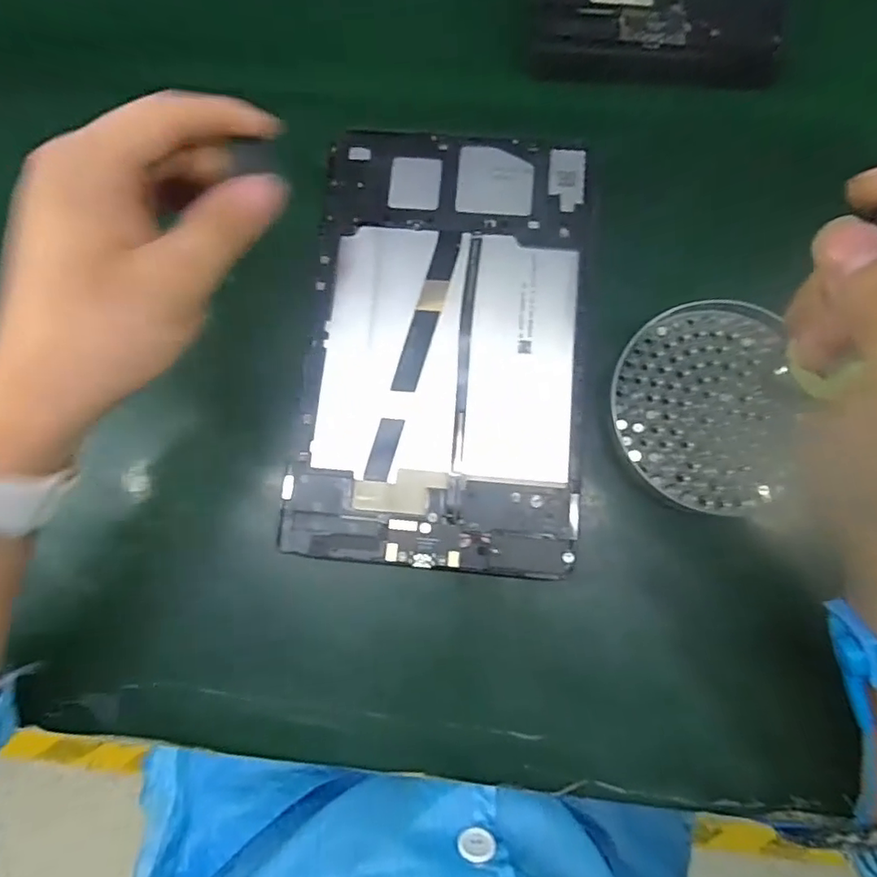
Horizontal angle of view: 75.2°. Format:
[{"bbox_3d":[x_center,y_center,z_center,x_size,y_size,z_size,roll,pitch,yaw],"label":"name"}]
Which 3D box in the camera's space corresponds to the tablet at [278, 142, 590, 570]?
[{"bbox_3d":[0.005,-0.053,0.307,0.146,0.006,0.236,5,80,2],"label":"tablet"}]

